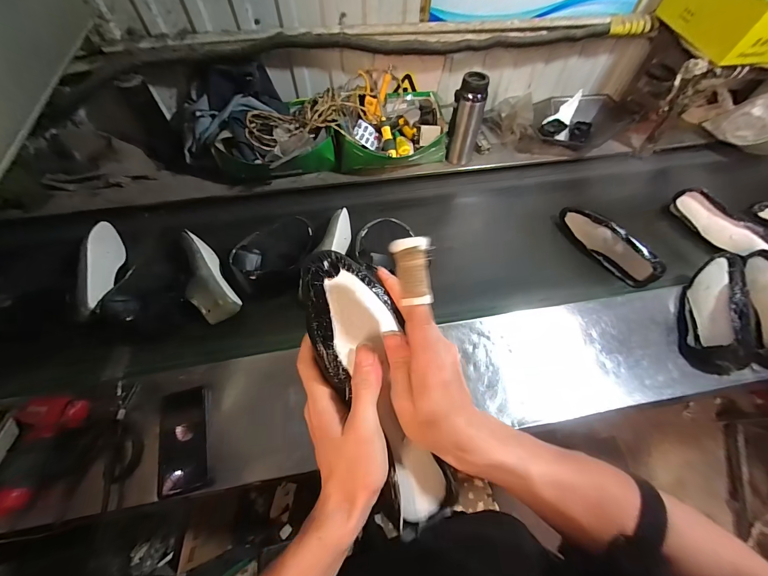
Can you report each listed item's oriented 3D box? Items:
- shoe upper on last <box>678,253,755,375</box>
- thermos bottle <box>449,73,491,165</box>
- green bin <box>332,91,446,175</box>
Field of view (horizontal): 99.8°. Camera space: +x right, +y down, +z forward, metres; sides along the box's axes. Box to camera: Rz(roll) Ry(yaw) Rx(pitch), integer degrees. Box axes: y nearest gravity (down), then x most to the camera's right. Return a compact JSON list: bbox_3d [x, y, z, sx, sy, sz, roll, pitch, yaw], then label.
[{"bbox_3d":[0.752,0.053,0.731,0.103,0.102,0.279,22,63,11],"label":"shoe upper on last"},{"bbox_3d":[0.231,-0.464,0.901,0.082,0.245,0.062,18,62,9],"label":"thermos bottle"},{"bbox_3d":[0.016,-0.461,0.960,0.332,0.118,0.218,-8,61,-5],"label":"green bin"}]

